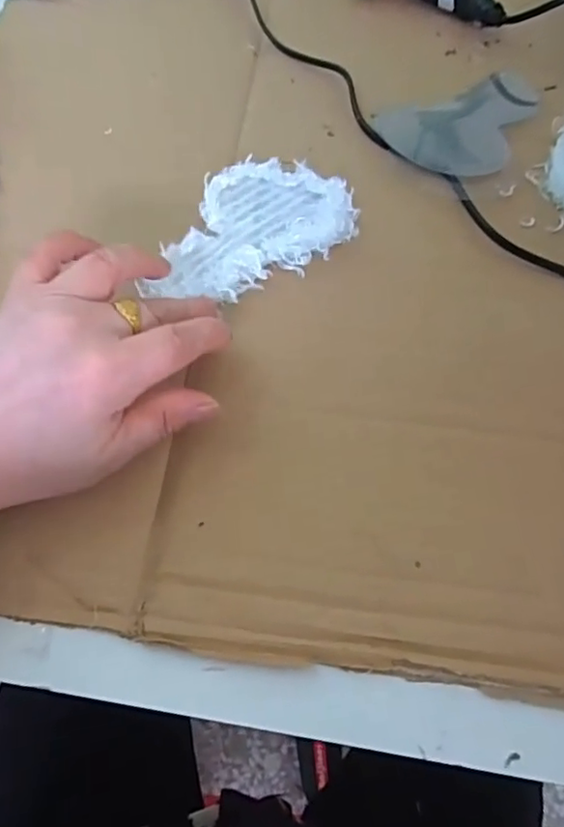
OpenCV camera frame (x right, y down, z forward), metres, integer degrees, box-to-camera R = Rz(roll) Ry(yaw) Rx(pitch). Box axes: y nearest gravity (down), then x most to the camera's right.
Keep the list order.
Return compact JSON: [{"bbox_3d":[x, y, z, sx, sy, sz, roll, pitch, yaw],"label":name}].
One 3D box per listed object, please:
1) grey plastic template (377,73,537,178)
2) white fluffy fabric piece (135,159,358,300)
[{"bbox_3d":[0.124,-0.186,0.375,0.116,0.005,0.074,-26,68,-13],"label":"grey plastic template"},{"bbox_3d":[-0.024,-0.107,0.331,0.126,0.014,0.076,-31,69,-15],"label":"white fluffy fabric piece"}]

